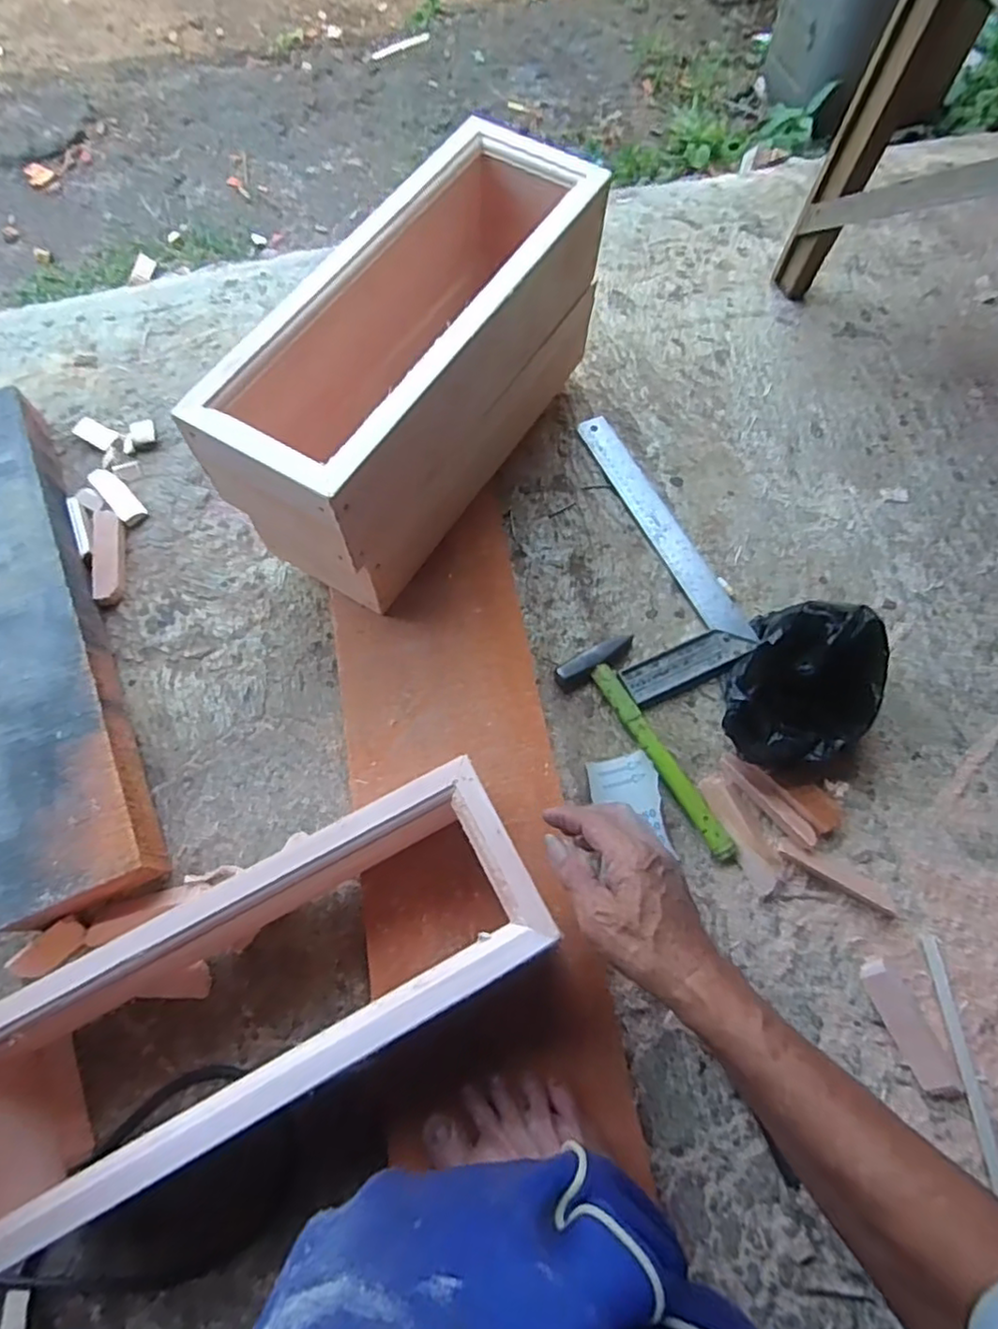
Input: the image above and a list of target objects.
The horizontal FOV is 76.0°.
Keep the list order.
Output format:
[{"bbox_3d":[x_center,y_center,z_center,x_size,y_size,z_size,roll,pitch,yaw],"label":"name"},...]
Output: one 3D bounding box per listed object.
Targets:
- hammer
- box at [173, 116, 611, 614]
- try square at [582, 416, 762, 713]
[{"bbox_3d":[0.159,0.078,0.632,0.088,0.023,0.240,-31,72,-13],"label":"hammer"},{"bbox_3d":[-0.072,-0.276,0.649,0.155,0.248,0.437,29,70,10],"label":"box"},{"bbox_3d":[0.147,-0.136,0.728,0.149,0.014,0.351,-20,70,-9],"label":"try square"}]

